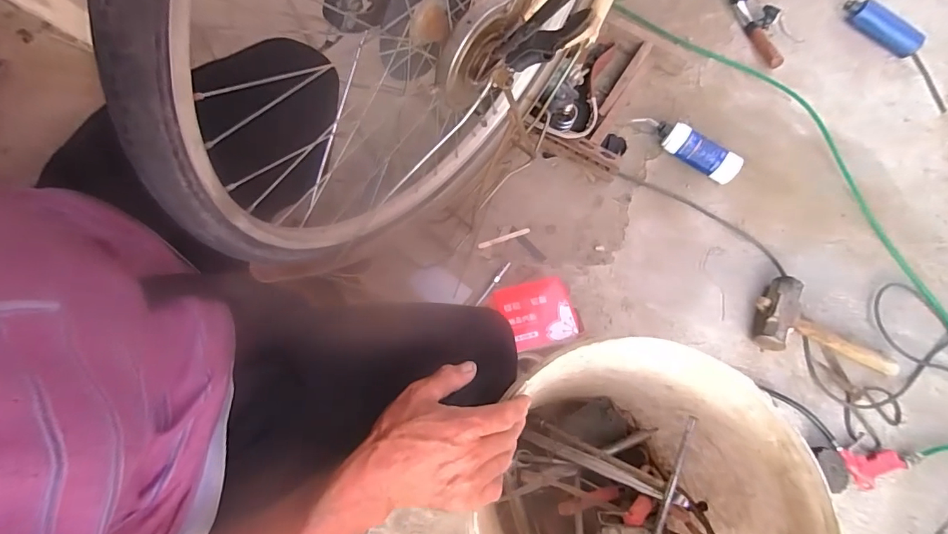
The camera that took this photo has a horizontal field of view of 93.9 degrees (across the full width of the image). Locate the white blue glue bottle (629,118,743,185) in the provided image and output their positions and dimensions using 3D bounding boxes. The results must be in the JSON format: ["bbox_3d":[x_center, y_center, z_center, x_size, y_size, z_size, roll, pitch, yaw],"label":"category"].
[{"bbox_3d":[0.450,-0.258,0.946,0.237,0.064,0.059,31,71,12],"label":"white blue glue bottle"}]

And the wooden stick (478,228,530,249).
[{"bbox_3d":[0.059,-0.057,0.873,0.108,0.008,0.011,-19,69,-8],"label":"wooden stick"}]

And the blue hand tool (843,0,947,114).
[{"bbox_3d":[1.115,-0.567,1.153,0.109,0.051,0.365,-40,88,-15],"label":"blue hand tool"}]

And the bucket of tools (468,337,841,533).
[{"bbox_3d":[0.163,0.274,0.528,0.281,0.322,0.290,12,68,5],"label":"bucket of tools"}]

